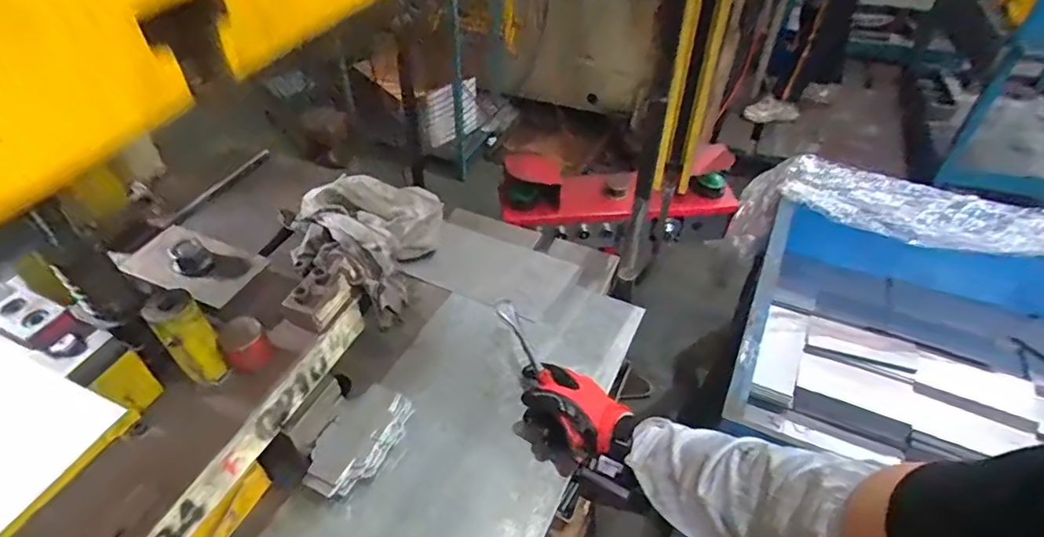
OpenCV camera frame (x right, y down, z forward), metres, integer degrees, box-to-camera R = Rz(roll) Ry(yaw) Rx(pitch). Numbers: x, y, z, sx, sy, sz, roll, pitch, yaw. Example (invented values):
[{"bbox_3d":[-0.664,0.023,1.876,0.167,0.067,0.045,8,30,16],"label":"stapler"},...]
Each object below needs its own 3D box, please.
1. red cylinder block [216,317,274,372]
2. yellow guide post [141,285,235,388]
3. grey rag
[{"bbox_3d":[-0.269,0.075,0.553,0.041,0.041,0.037,-33,53,-28],"label":"red cylinder block"},{"bbox_3d":[-0.309,0.064,0.526,0.046,0.098,0.041,34,54,30],"label":"yellow guide post"},{"bbox_3d":[-0.239,-0.050,0.843,0.204,0.074,0.255,10,46,11],"label":"grey rag"}]

